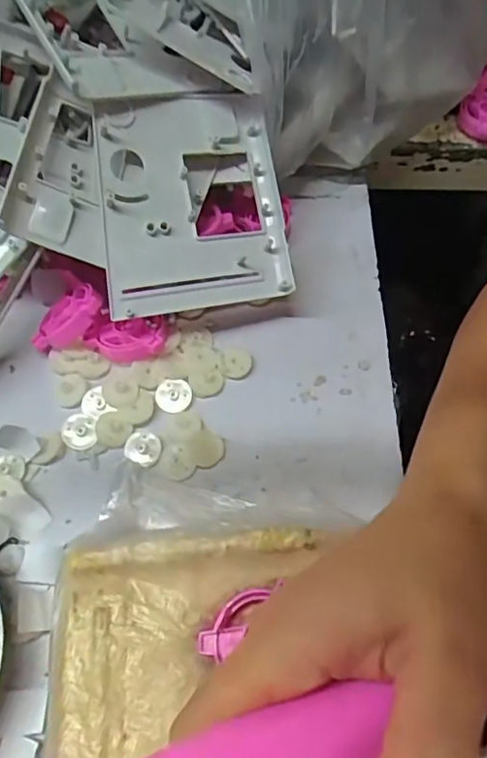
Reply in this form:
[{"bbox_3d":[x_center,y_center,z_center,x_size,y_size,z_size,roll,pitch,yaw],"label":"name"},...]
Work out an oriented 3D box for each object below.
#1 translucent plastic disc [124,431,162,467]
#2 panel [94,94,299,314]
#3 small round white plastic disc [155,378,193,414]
[{"bbox_3d":[-0.063,0.043,0.342,0.023,0.004,0.021,1,62,-1],"label":"translucent plastic disc"},{"bbox_3d":[-0.033,-0.116,0.358,0.117,0.015,0.139,-7,89,-14],"label":"panel"},{"bbox_3d":[-0.045,0.010,0.358,0.023,0.007,0.020,-28,66,-15],"label":"small round white plastic disc"}]

